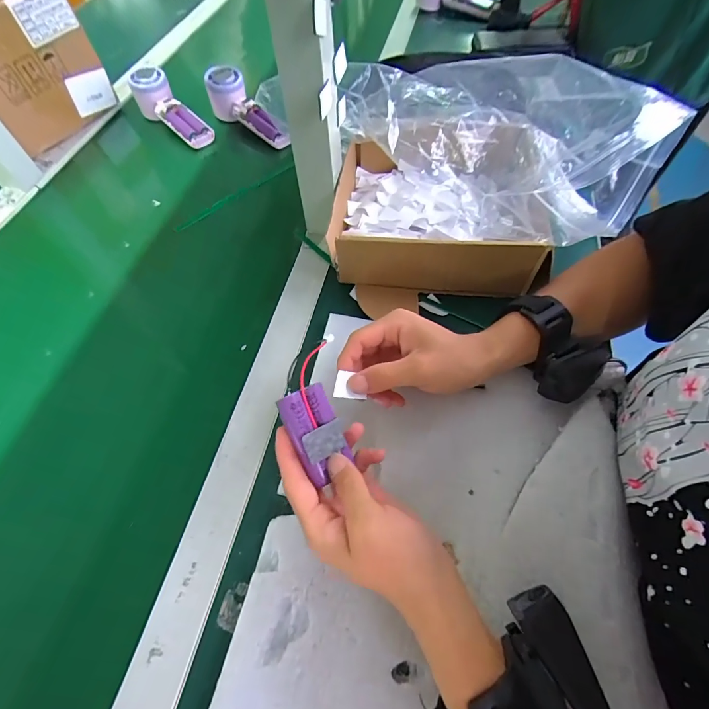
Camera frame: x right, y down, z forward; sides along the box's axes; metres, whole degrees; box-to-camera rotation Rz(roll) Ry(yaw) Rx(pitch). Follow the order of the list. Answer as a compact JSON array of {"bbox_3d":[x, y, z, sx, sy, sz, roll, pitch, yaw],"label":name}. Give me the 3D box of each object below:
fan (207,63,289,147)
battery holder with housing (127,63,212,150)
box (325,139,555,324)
[{"bbox_3d":[-0.164,-0.360,0.563,0.054,0.053,0.171,-31,64,-15],"label":"fan"},{"bbox_3d":[-0.276,-0.369,0.589,0.151,0.049,0.046,42,67,6],"label":"battery holder with housing"},{"bbox_3d":[0.088,-0.158,0.428,0.214,0.073,0.185,4,58,4],"label":"box"}]

